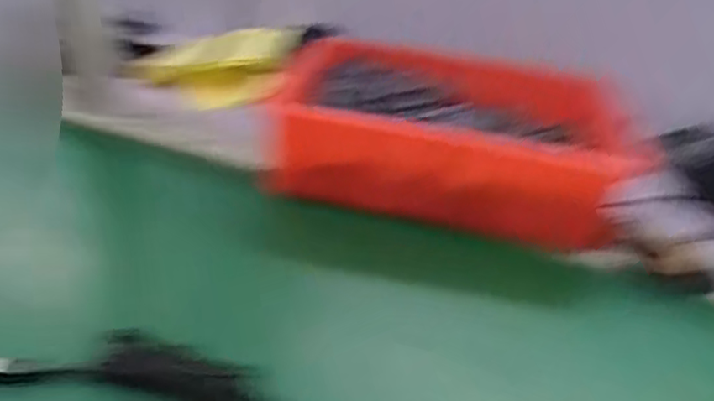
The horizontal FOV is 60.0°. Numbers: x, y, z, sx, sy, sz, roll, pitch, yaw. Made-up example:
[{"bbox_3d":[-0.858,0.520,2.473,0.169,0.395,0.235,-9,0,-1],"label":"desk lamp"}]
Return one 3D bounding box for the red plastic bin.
[{"bbox_3d":[0.080,-0.057,0.568,0.275,0.097,0.174,9,33,3],"label":"red plastic bin"}]

